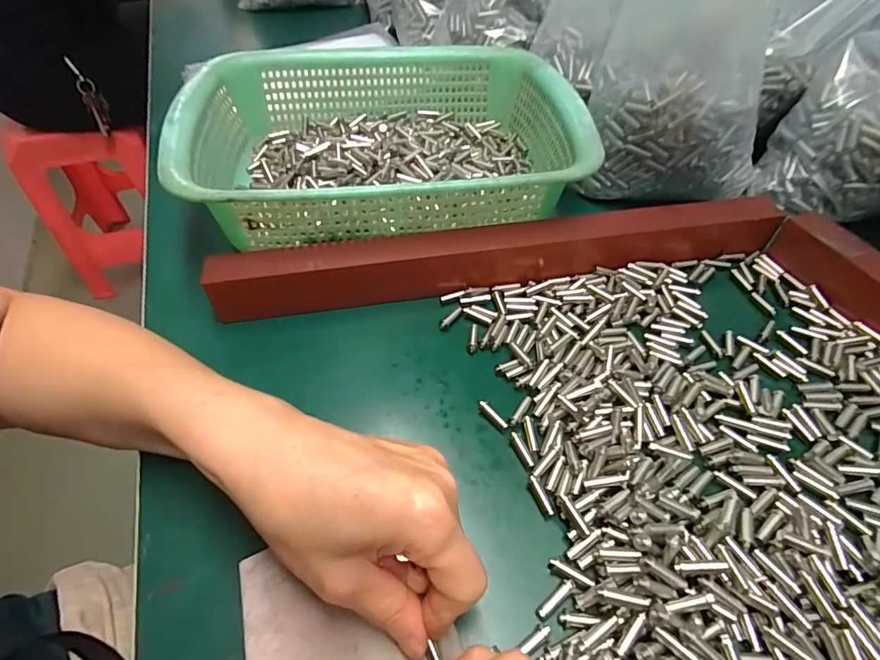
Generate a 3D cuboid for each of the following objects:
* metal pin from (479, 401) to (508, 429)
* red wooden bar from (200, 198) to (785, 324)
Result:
[{"bbox_3d":[0.030,0.049,0.270,0.005,0.004,0.021,-35,59,-25],"label":"metal pin"},{"bbox_3d":[0.045,-0.053,0.330,0.385,0.042,0.031,-7,51,-6],"label":"red wooden bar"}]

